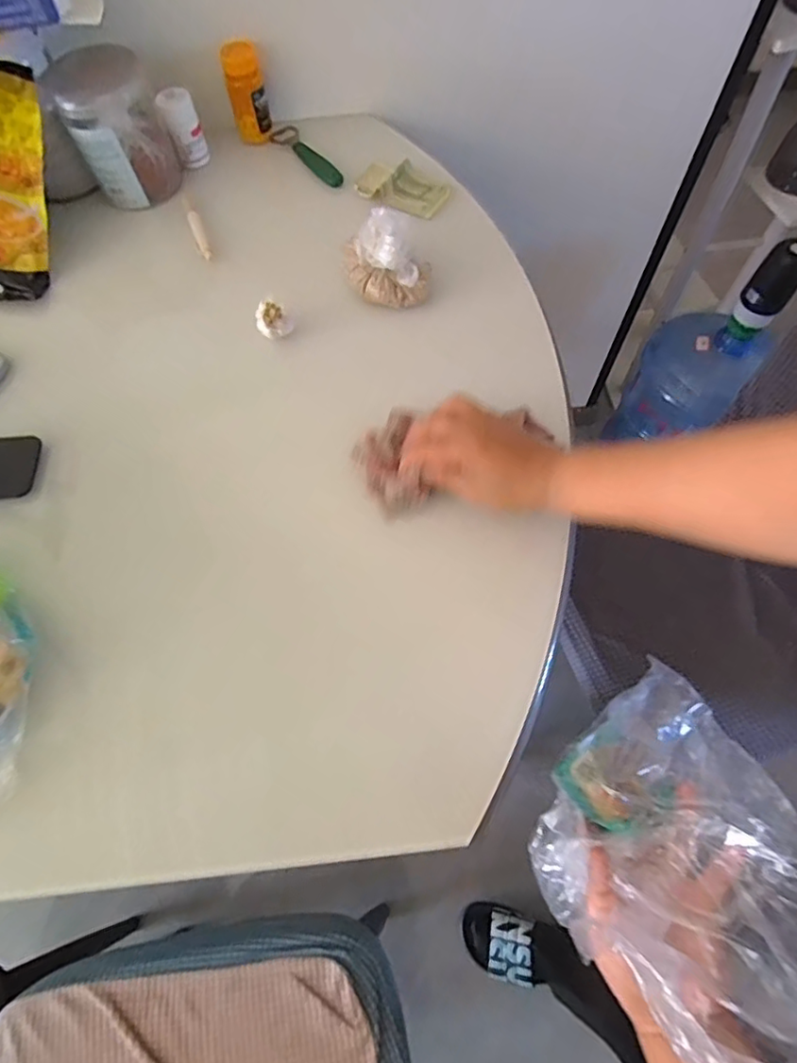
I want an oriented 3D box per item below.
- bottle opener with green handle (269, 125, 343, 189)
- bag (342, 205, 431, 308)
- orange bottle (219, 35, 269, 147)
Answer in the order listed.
[{"bbox_3d":[-0.113,-0.475,0.694,0.030,0.011,0.143,-36,68,-14],"label":"bottle opener with green handle"},{"bbox_3d":[-0.015,-0.283,0.567,0.095,0.073,0.079,-4,64,1],"label":"bag"},{"bbox_3d":[-0.187,-0.539,0.679,0.043,0.092,0.035,-13,64,-4],"label":"orange bottle"}]

